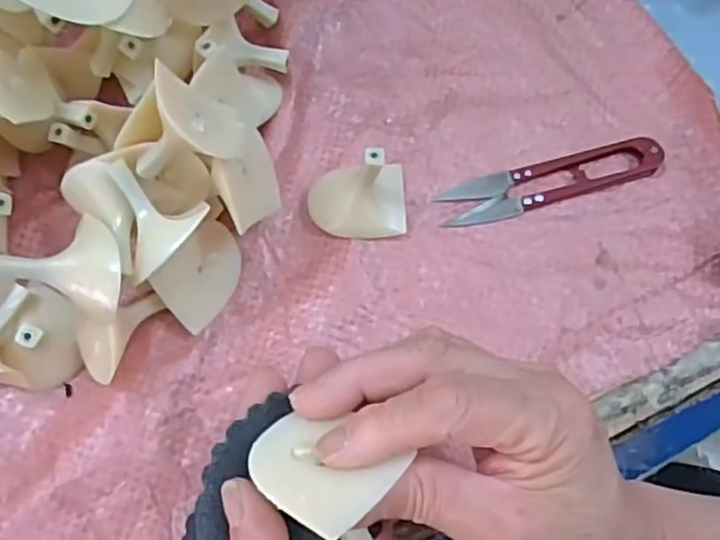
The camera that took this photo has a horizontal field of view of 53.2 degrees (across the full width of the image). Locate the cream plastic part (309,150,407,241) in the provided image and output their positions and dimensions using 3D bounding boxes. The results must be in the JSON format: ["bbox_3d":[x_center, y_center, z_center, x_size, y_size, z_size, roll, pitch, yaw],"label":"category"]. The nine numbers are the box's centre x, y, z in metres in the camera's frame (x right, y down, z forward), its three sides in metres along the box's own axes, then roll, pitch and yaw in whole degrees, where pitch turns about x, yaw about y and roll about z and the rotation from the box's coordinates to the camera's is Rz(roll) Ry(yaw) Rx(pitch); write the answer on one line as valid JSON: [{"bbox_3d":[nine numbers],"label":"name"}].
[{"bbox_3d":[-0.002,-0.041,0.354,0.048,0.045,0.040,-1,73,2],"label":"cream plastic part"}]

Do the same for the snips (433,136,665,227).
[{"bbox_3d":[0.099,-0.047,0.373,0.116,0.008,0.025,-15,73,-3],"label":"snips"}]

